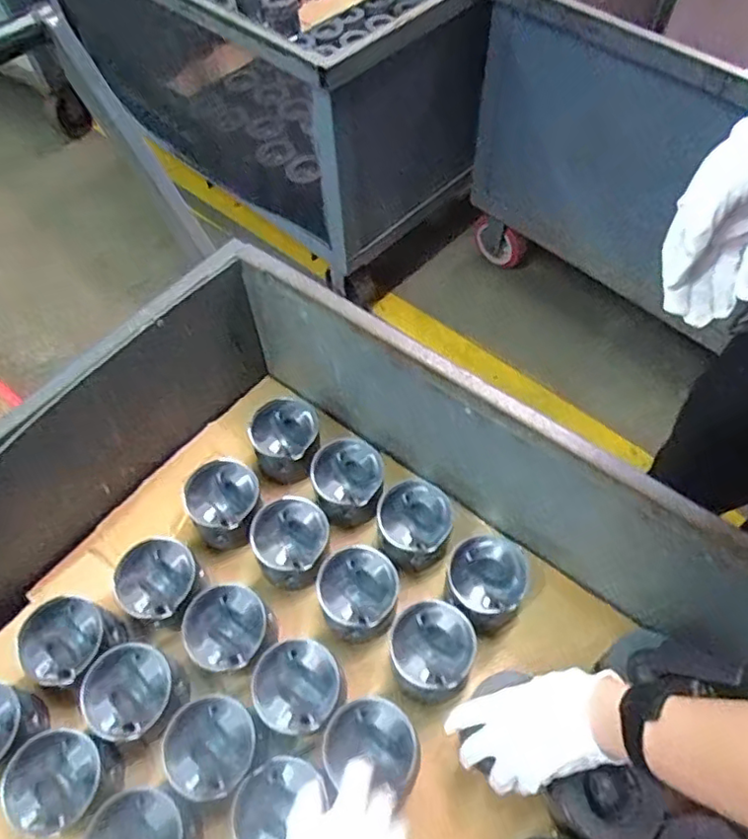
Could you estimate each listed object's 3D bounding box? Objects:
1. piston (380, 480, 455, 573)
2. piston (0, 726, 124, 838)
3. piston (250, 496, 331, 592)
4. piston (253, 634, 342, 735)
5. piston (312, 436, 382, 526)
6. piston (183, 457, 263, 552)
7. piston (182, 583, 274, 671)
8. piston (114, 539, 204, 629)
[{"bbox_3d":[0.050,0.130,0.750,0.088,0.071,0.089,-1,60,1],"label":"piston"},{"bbox_3d":[-0.303,0.351,0.590,0.083,0.064,0.086,-1,60,1],"label":"piston"},{"bbox_3d":[-0.098,0.147,0.731,0.086,0.067,0.093,-1,60,1],"label":"piston"},{"bbox_3d":[-0.080,0.284,0.644,0.089,0.054,0.087,-1,60,1],"label":"piston"},{"bbox_3d":[-0.037,0.080,0.778,0.100,0.058,0.095,-14,61,-7],"label":"piston"},{"bbox_3d":[-0.183,0.112,0.768,0.089,0.095,0.096,-15,61,-7],"label":"piston"},{"bbox_3d":[-0.160,0.236,0.678,0.090,0.062,0.086,-19,61,-9],"label":"piston"},{"bbox_3d":[-0.243,0.187,0.697,0.084,0.067,0.086,-38,66,-19],"label":"piston"}]

